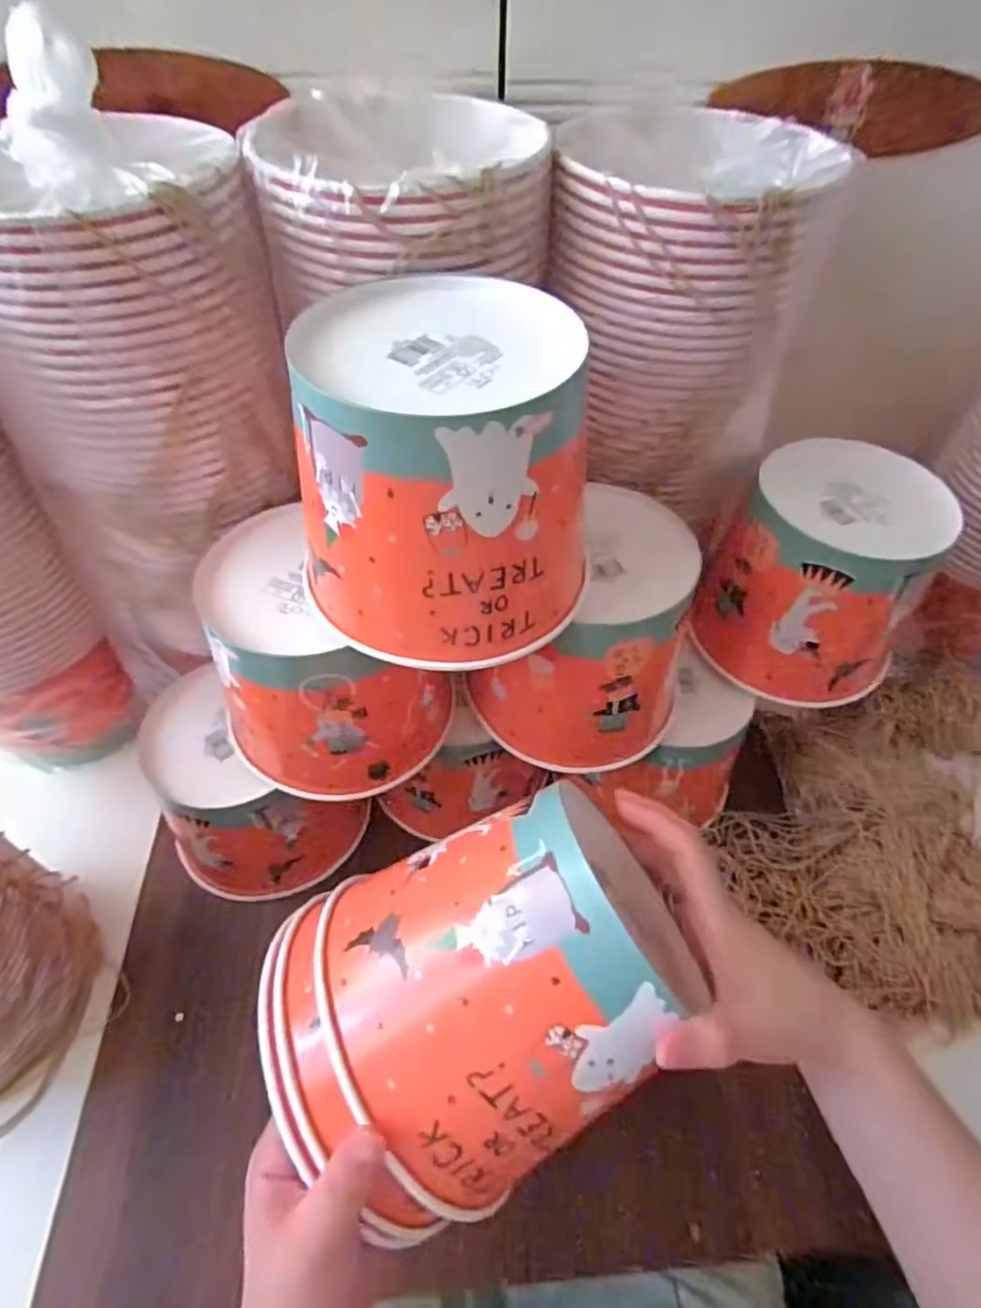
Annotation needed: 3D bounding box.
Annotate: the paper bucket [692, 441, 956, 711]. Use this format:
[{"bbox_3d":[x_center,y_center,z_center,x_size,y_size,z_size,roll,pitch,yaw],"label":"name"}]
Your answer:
[{"bbox_3d":[0.238,-0.053,0.469,0.135,0.144,0.114,28,58,18],"label":"paper bucket"}]

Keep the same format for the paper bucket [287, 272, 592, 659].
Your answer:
[{"bbox_3d":[-0.022,-0.091,0.332,0.144,0.145,0.142,7,54,4],"label":"paper bucket"}]

